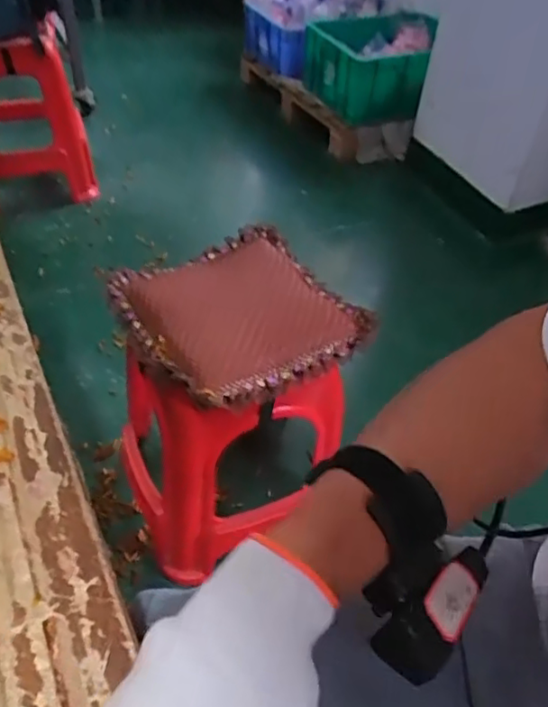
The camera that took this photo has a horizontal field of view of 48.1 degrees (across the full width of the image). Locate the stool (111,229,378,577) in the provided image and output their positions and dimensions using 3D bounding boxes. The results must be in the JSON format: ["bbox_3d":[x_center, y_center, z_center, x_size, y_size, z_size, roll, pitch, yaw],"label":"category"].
[{"bbox_3d":[-0.083,0.085,1.096,0.373,0.431,0.356,-22,51,-25],"label":"stool"}]

